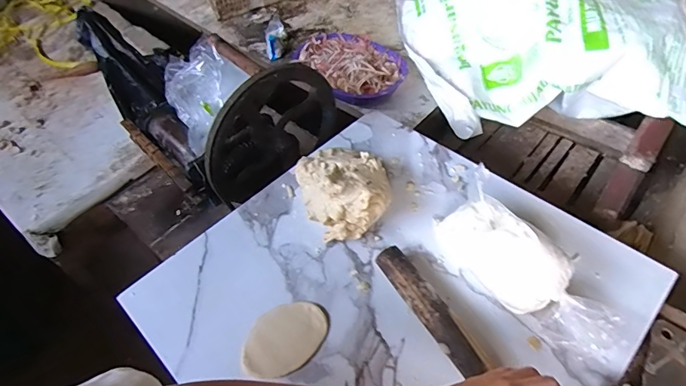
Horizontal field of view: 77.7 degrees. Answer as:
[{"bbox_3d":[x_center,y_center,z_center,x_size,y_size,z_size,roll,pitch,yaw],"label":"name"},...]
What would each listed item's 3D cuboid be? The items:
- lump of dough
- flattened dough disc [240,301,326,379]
[{"bbox_3d":[-0.005,-0.017,0.596,0.114,0.084,0.152,-25,53,-17],"label":"lump of dough"},{"bbox_3d":[-0.070,0.169,0.496,0.103,0.007,0.074,-31,55,-21],"label":"flattened dough disc"}]

